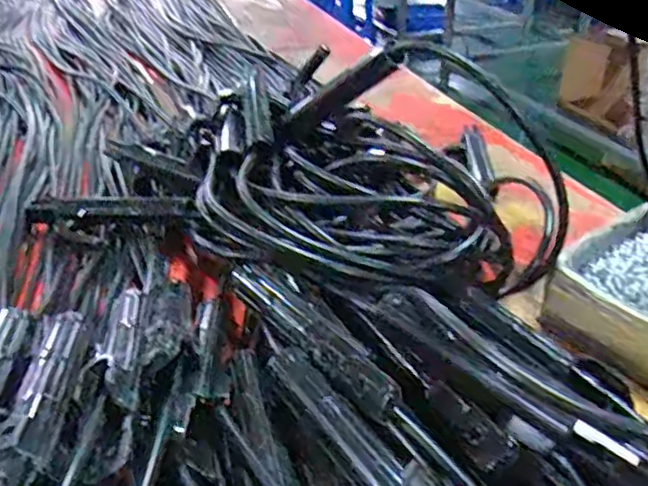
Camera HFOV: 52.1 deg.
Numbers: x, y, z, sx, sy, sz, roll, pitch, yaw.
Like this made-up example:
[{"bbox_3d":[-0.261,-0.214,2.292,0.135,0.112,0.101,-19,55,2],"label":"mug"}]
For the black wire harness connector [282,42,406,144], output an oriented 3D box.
[{"bbox_3d":[0.016,-0.147,0.649,0.168,0.028,0.020,-27,8,45],"label":"black wire harness connector"}]

